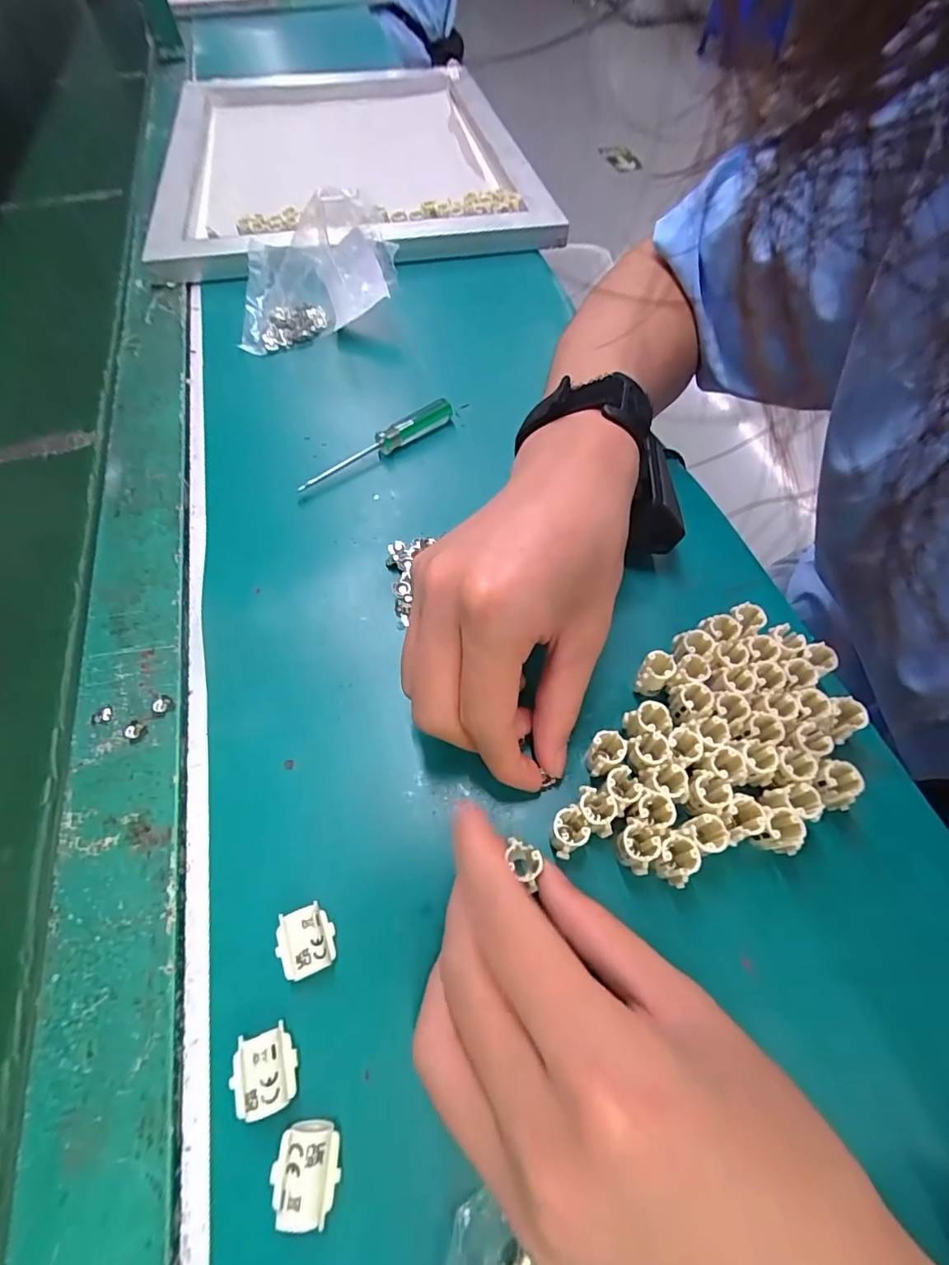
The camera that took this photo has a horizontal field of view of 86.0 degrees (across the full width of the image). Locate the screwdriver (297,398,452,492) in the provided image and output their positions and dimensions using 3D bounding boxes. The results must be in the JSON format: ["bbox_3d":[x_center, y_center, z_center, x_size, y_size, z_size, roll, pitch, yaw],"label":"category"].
[{"bbox_3d":[-0.062,-0.121,0.327,0.114,0.013,0.012,-37,66,-19],"label":"screwdriver"}]

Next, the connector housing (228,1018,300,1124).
[{"bbox_3d":[-0.071,0.147,0.170,0.019,0.011,0.022,-22,62,-12],"label":"connector housing"}]

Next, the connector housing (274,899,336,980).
[{"bbox_3d":[-0.063,0.115,0.190,0.018,0.011,0.022,-22,62,-12],"label":"connector housing"}]

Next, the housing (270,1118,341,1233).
[{"bbox_3d":[-0.052,0.167,0.159,0.020,0.013,0.023,3,60,2],"label":"housing"}]

